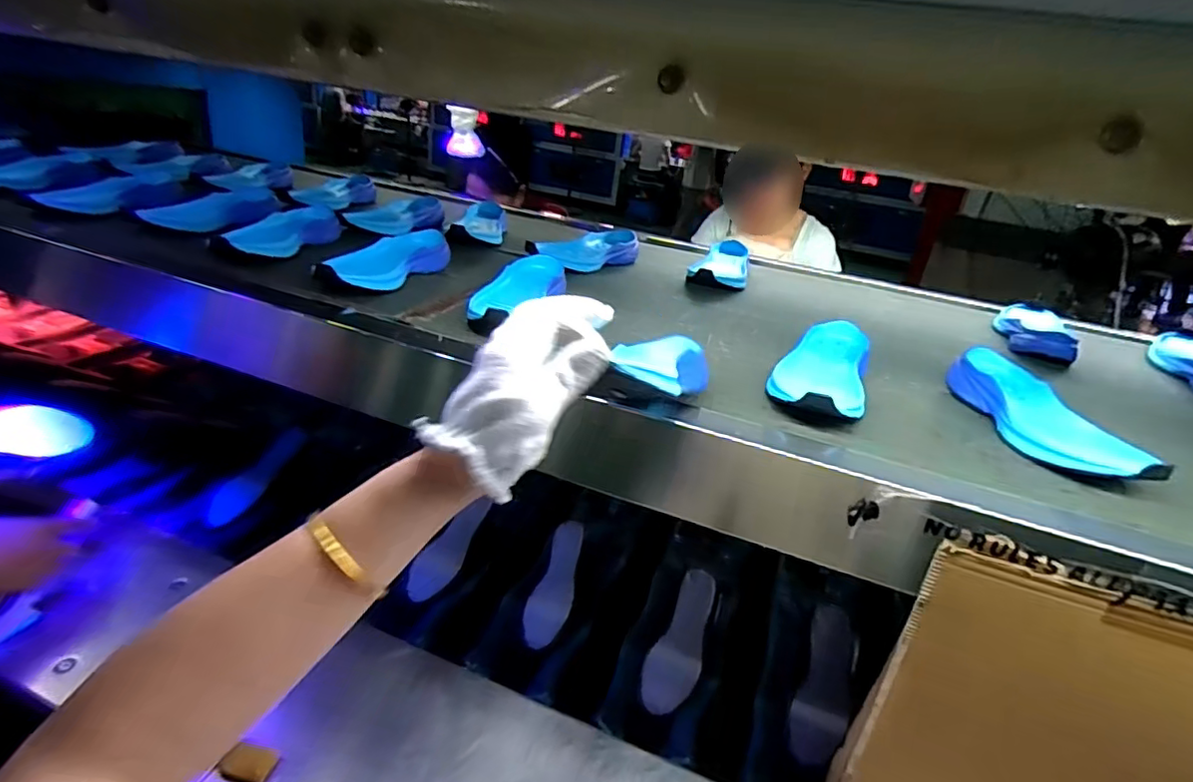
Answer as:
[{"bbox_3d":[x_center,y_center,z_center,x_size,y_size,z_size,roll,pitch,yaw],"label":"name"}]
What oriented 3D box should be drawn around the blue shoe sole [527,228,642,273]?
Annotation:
[{"bbox_3d":[-0.020,-0.223,0.963,0.080,0.048,0.256,21,28,28],"label":"blue shoe sole"}]

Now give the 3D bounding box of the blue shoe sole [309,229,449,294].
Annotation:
[{"bbox_3d":[-0.263,-0.167,0.766,0.069,0.046,0.230,13,25,13],"label":"blue shoe sole"}]

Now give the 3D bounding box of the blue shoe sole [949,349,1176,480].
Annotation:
[{"bbox_3d":[0.428,0.023,0.573,0.083,0.052,0.215,6,24,-2],"label":"blue shoe sole"}]

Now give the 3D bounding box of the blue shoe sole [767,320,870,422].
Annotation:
[{"bbox_3d":[0.231,-0.021,0.605,0.084,0.045,0.211,15,26,18],"label":"blue shoe sole"}]

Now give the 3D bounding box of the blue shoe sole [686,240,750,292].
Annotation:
[{"bbox_3d":[0.214,-0.212,1.004,0.088,0.049,0.240,13,25,14],"label":"blue shoe sole"}]

